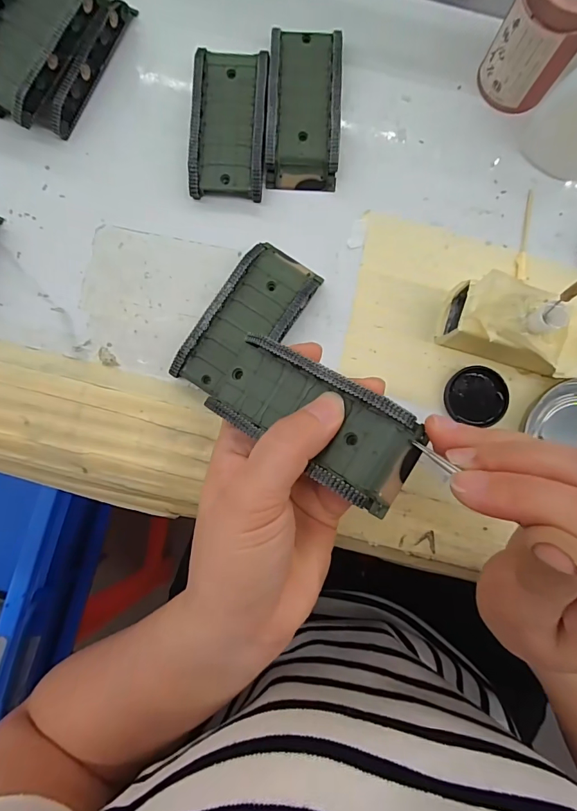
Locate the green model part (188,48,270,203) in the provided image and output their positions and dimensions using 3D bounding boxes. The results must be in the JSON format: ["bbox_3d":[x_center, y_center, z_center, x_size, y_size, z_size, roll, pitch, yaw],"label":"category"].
[{"bbox_3d":[-0.035,-0.170,0.256,0.043,0.018,0.086,3,85,0],"label":"green model part"}]

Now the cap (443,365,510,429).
[{"bbox_3d":[0.111,-0.007,0.249,0.035,0.005,0.033,0,85,0],"label":"cap"}]

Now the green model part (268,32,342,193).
[{"bbox_3d":[0.010,-0.183,0.257,0.043,0.018,0.095,2,85,0],"label":"green model part"}]

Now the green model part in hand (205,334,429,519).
[{"bbox_3d":[0.009,0.005,0.187,0.095,0.017,0.042,30,86,24],"label":"green model part in hand"}]

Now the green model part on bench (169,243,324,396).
[{"bbox_3d":[-0.023,-0.049,0.246,0.045,0.020,0.095,33,86,3],"label":"green model part on bench"}]

